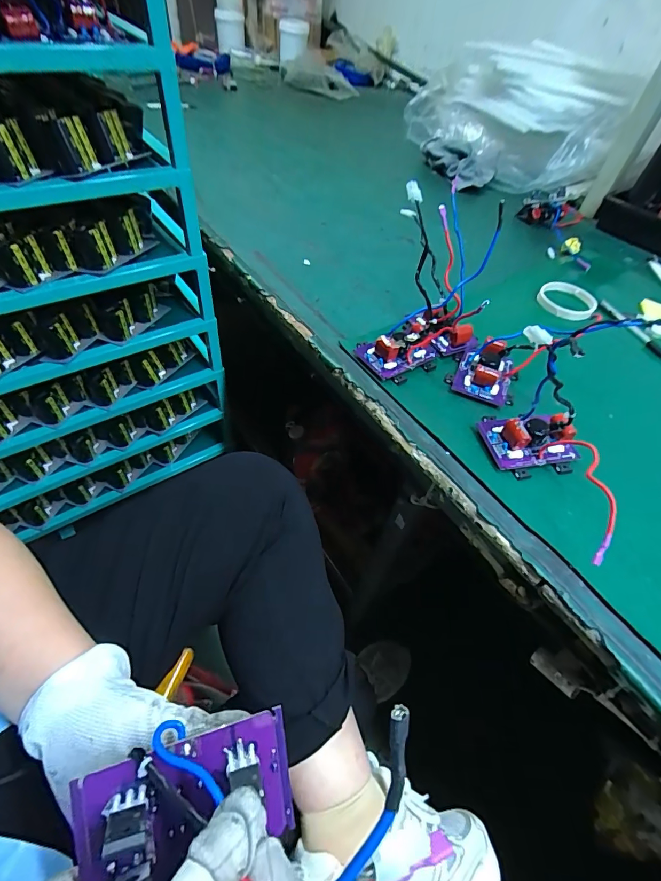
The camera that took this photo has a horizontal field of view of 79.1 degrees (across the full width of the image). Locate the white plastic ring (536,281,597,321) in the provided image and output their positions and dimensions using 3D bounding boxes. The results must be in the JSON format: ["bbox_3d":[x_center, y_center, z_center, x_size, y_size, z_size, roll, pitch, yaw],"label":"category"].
[{"bbox_3d":[0.376,-0.222,0.636,0.081,0.019,0.081,3,51,-4],"label":"white plastic ring"}]

